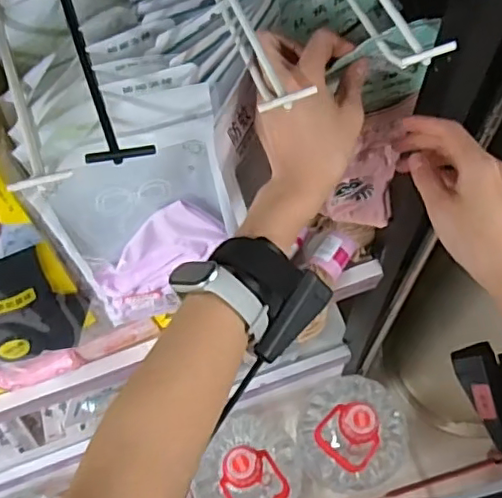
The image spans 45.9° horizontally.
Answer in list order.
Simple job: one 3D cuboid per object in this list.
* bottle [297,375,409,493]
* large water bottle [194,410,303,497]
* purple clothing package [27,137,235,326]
[{"bbox_3d":[0.184,0.361,1.171,0.175,0.349,0.199,6,66,5],"label":"bottle"},{"bbox_3d":[0.006,0.449,1.154,0.184,0.370,0.196,25,70,13],"label":"large water bottle"},{"bbox_3d":[-0.084,-0.006,0.519,0.135,0.208,0.009,-14,53,-2],"label":"purple clothing package"}]

